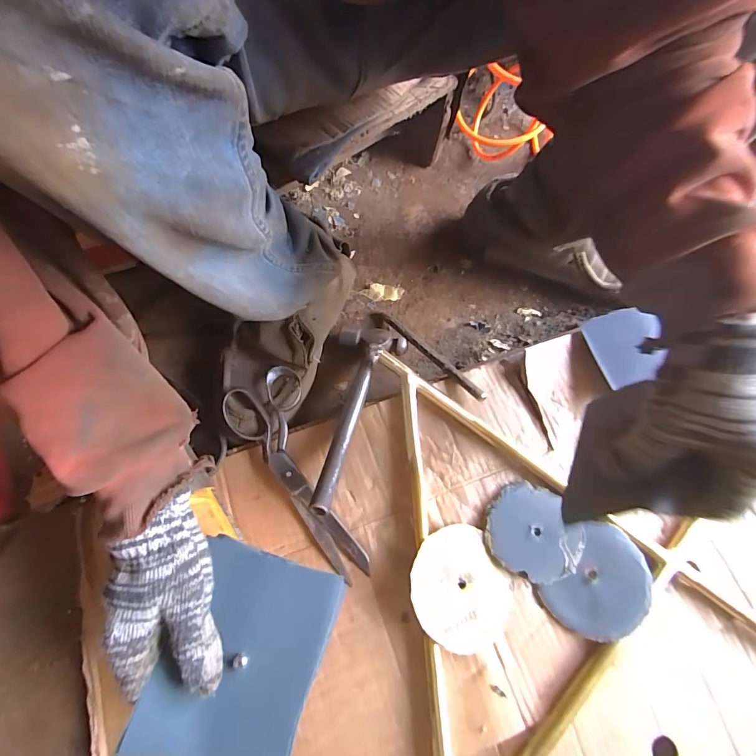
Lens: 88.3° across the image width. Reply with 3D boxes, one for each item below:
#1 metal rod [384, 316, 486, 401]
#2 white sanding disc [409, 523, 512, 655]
[{"bbox_3d":[0.065,-0.030,0.491,0.008,0.009,0.181,-37,56,-13],"label":"metal rod"},{"bbox_3d":[0.081,0.209,0.386,0.098,0.010,0.109,-20,73,-26],"label":"white sanding disc"}]

